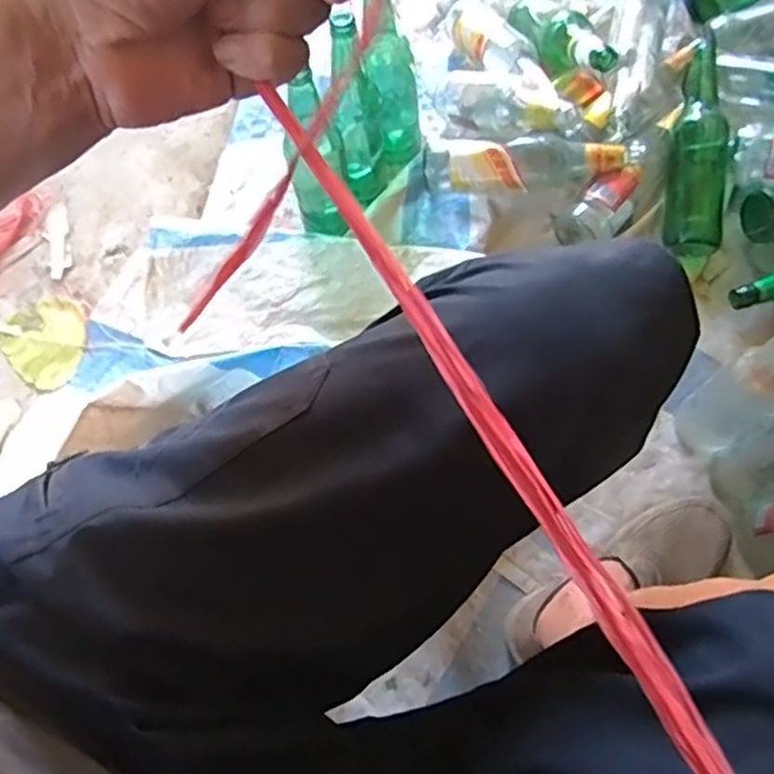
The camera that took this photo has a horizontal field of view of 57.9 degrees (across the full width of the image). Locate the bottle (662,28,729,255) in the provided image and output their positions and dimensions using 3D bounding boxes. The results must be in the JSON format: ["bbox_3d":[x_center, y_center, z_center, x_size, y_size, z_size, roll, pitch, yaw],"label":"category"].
[{"bbox_3d":[0.404,-0.310,0.900,0.074,0.064,0.291,7,82,5],"label":"bottle"}]

